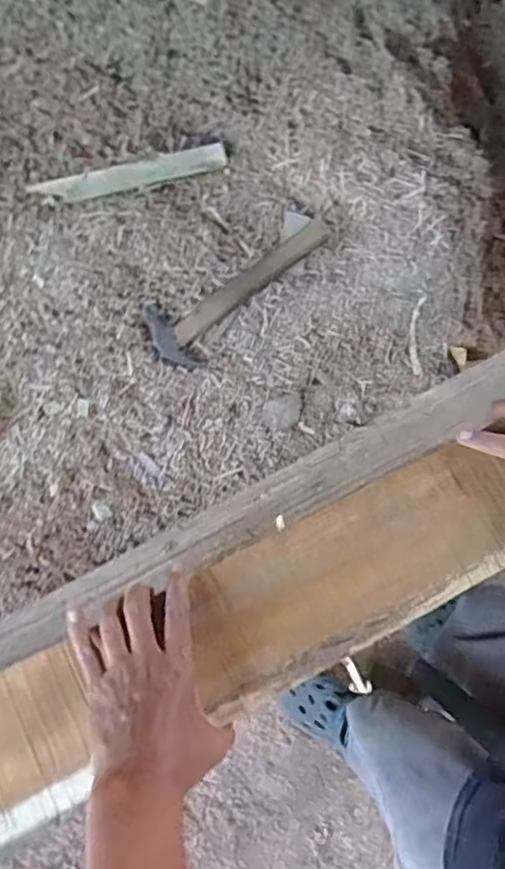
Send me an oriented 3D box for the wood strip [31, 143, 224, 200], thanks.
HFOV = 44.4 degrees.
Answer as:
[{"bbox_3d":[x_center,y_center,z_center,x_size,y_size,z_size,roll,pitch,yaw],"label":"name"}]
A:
[{"bbox_3d":[-0.143,-0.326,0.772,0.246,0.009,0.032,-22,97,-20],"label":"wood strip"}]

